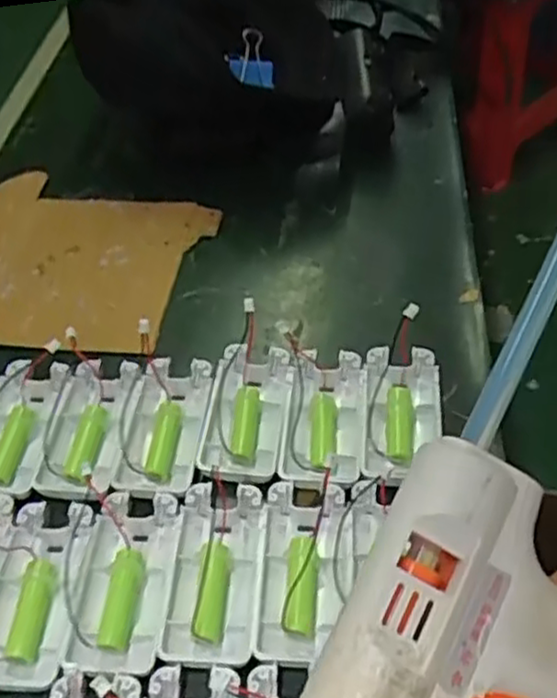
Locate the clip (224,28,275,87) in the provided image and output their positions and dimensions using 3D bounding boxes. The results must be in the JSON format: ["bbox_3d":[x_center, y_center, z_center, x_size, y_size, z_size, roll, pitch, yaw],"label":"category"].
[{"bbox_3d":[-0.022,-0.220,0.560,0.034,0.039,0.020,-8,47,-1],"label":"clip"}]

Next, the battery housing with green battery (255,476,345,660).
[{"bbox_3d":[0.011,0.111,0.375,0.039,0.023,0.091,1,50,5],"label":"battery housing with green battery"}]

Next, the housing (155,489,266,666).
[{"bbox_3d":[-0.032,0.113,0.373,0.045,0.023,0.090,1,50,5],"label":"housing"}]

